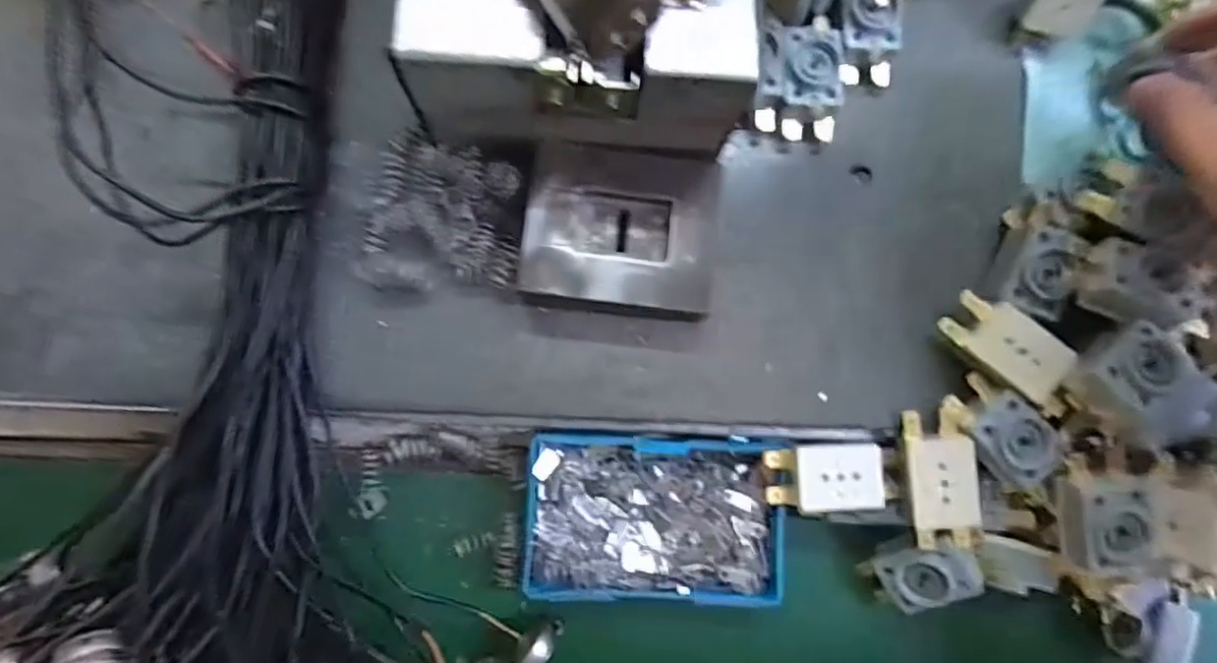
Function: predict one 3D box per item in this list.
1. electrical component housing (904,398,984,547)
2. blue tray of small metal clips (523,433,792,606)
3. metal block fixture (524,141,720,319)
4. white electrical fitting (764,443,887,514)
[{"bbox_3d":[0.145,0.062,0.278,0.027,0.016,0.063,-2,84,-5],"label":"electrical component housing"},{"bbox_3d":[0.021,0.084,0.292,0.112,0.021,0.070,3,84,-4],"label":"blue tray of small metal clips"},{"bbox_3d":[0.005,-0.041,0.276,0.081,0.025,0.067,5,84,-4],"label":"metal block fixture"},{"bbox_3d":[0.095,0.064,0.281,0.048,0.009,0.029,0,84,-5],"label":"white electrical fitting"}]

